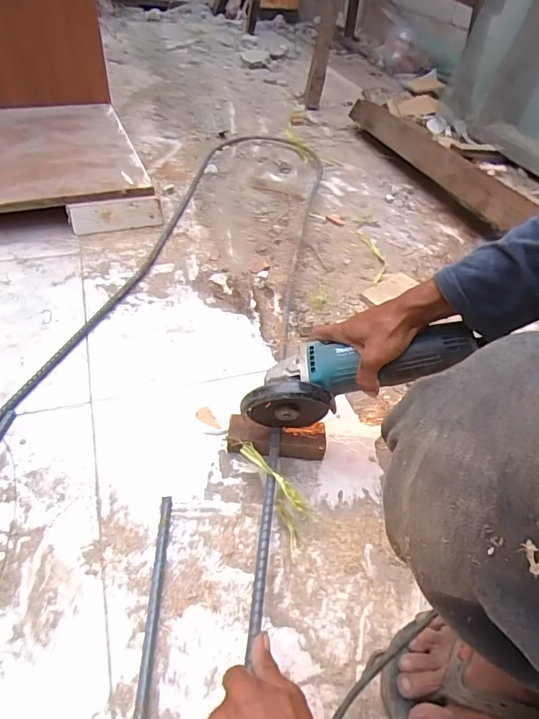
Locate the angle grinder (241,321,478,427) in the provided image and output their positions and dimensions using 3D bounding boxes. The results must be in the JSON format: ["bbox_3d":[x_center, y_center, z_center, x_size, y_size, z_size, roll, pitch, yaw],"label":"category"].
[{"bbox_3d":[0.102,0.021,0.540,0.261,0.091,0.076,-15,43,11],"label":"angle grinder"}]

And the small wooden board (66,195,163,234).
[{"bbox_3d":[-0.322,-0.305,0.966,0.184,0.066,0.025,-13,47,-18],"label":"small wooden board"}]

